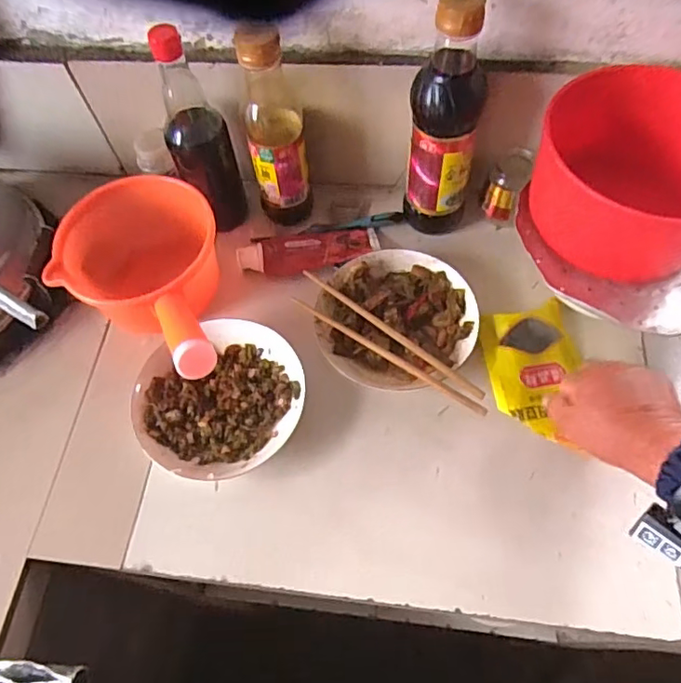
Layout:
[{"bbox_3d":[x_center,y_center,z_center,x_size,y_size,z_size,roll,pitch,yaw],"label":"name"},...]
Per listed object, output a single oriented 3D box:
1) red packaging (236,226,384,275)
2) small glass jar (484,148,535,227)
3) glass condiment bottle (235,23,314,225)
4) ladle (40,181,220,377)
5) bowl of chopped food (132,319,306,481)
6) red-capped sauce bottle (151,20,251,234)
[{"bbox_3d":[-0.036,-0.107,0.664,0.161,0.025,0.044,-15,63,-4],"label":"red packaging"},{"bbox_3d":[0.192,-0.176,0.657,0.041,0.090,0.039,-1,63,3],"label":"small glass jar"},{"bbox_3d":[-0.072,-0.218,0.607,0.069,0.236,0.053,-12,63,-2],"label":"glass condiment bottle"},{"bbox_3d":[-0.184,-0.048,0.584,0.157,0.120,0.265,-34,53,-13],"label":"ladle"},{"bbox_3d":[-0.122,0.056,0.585,0.168,0.037,0.169,-1,63,3],"label":"bowl of chopped food"},{"bbox_3d":[-0.151,-0.212,0.606,0.050,0.234,0.062,34,70,19],"label":"red-capped sauce bottle"}]

